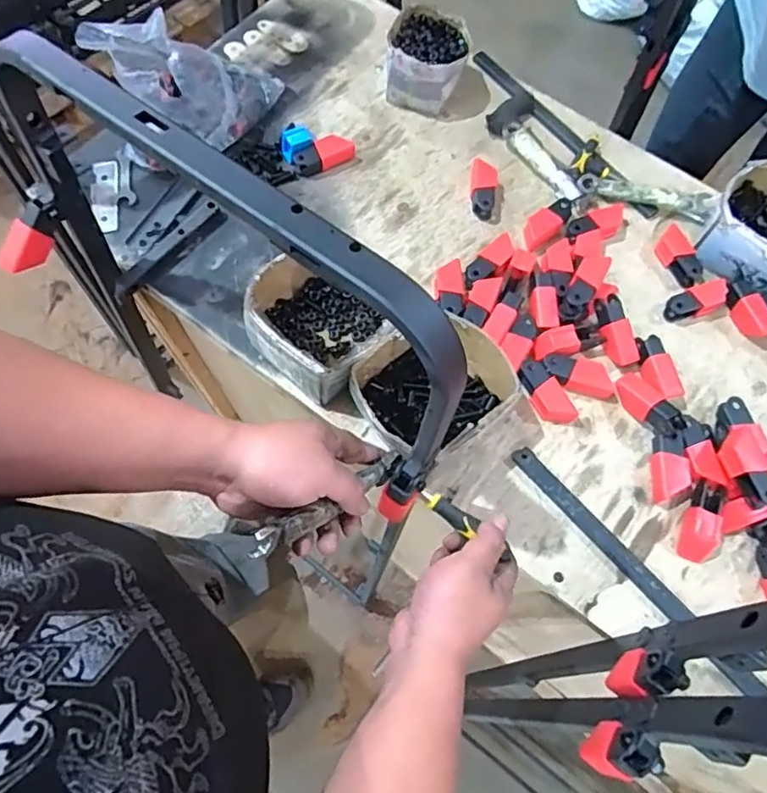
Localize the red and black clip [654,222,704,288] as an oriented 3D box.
[{"bbox_3d":[0.392,-0.185,0.768,0.036,0.023,0.080,-27,71,-12],"label":"red and black clip"}]

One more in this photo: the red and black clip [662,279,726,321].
[{"bbox_3d":[0.405,-0.123,0.744,0.089,0.021,0.038,-27,71,-12],"label":"red and black clip"}]

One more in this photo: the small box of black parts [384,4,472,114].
[{"bbox_3d":[0.065,-0.497,0.860,0.112,0.076,0.122,13,68,4],"label":"small box of black parts"}]

